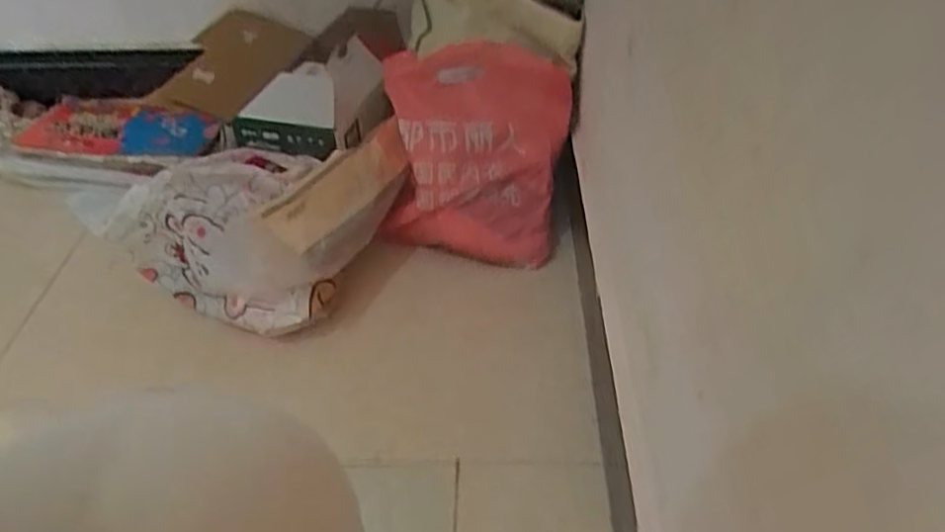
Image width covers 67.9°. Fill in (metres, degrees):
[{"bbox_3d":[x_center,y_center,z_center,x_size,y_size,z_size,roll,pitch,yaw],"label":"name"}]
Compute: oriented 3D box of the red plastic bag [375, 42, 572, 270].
[{"bbox_3d":[0.007,-0.175,1.031,0.268,0.278,0.230,3,43,5],"label":"red plastic bag"}]

